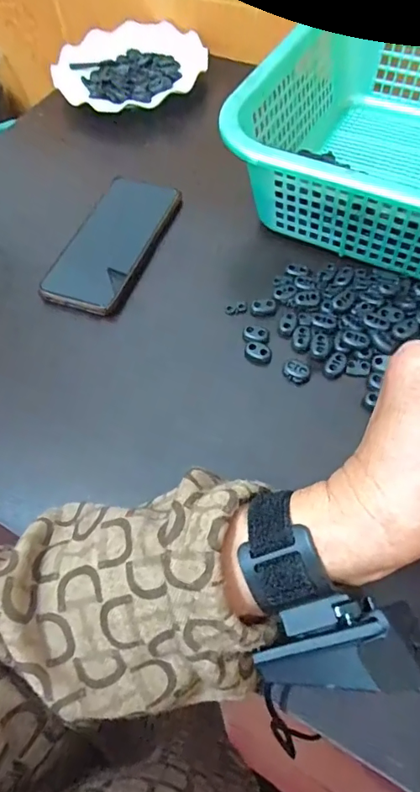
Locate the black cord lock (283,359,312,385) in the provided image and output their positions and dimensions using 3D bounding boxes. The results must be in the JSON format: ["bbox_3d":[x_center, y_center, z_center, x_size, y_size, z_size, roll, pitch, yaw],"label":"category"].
[{"bbox_3d":[0.067,-0.018,0.364,0.021,0.010,0.015,16,62,13],"label":"black cord lock"}]

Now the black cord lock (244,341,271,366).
[{"bbox_3d":[0.039,-0.033,0.376,0.021,0.012,0.013,15,62,12],"label":"black cord lock"}]

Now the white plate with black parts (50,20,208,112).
[{"bbox_3d":[-0.098,-0.385,0.554,0.157,0.017,0.170,-2,60,3],"label":"white plate with black parts"}]

